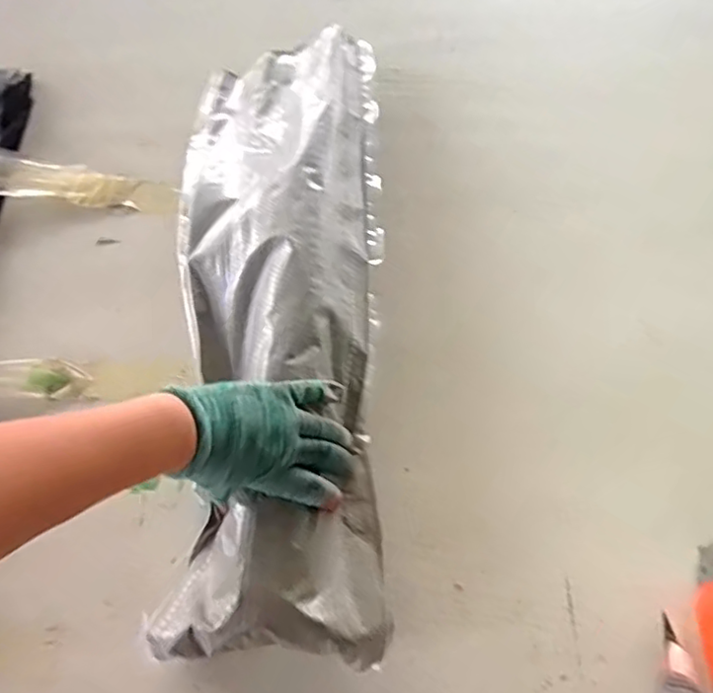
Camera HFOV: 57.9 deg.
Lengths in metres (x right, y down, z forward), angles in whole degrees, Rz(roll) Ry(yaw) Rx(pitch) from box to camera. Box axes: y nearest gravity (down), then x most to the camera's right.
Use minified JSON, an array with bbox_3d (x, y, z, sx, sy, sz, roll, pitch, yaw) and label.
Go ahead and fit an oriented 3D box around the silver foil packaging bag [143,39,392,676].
[{"bbox_3d":[-0.075,-0.068,0.605,0.197,0.058,0.640,-4,63,2],"label":"silver foil packaging bag"}]

